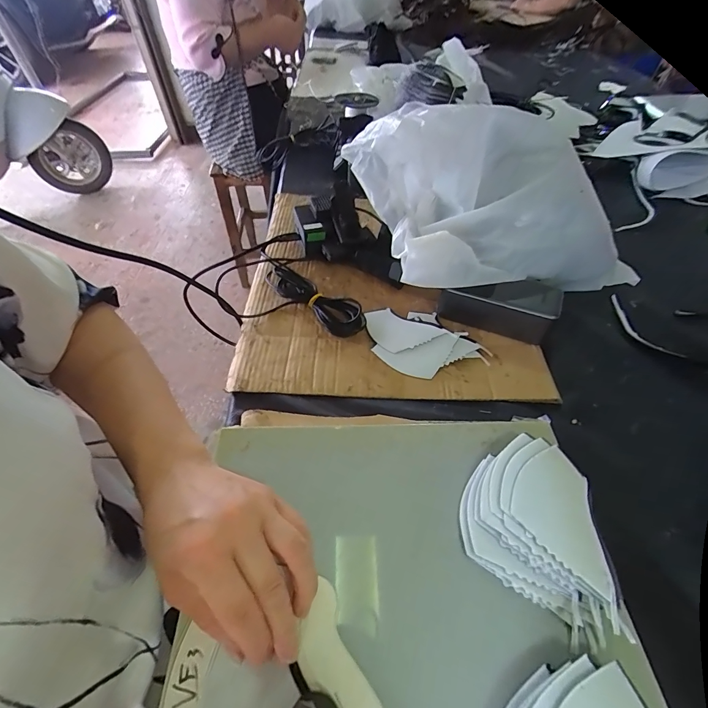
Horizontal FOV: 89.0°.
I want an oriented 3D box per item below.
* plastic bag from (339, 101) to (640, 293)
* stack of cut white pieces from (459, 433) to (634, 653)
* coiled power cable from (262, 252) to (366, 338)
[{"bbox_3d":[0.188,-0.196,0.471,0.338,0.178,0.231,-18,53,-14],"label":"plastic bag"},{"bbox_3d":[0.124,0.118,0.255,0.087,0.027,0.122,7,51,6],"label":"stack of cut white pieces"},{"bbox_3d":[-0.059,-0.076,0.462,0.171,0.027,0.039,34,56,24],"label":"coiled power cable"}]

